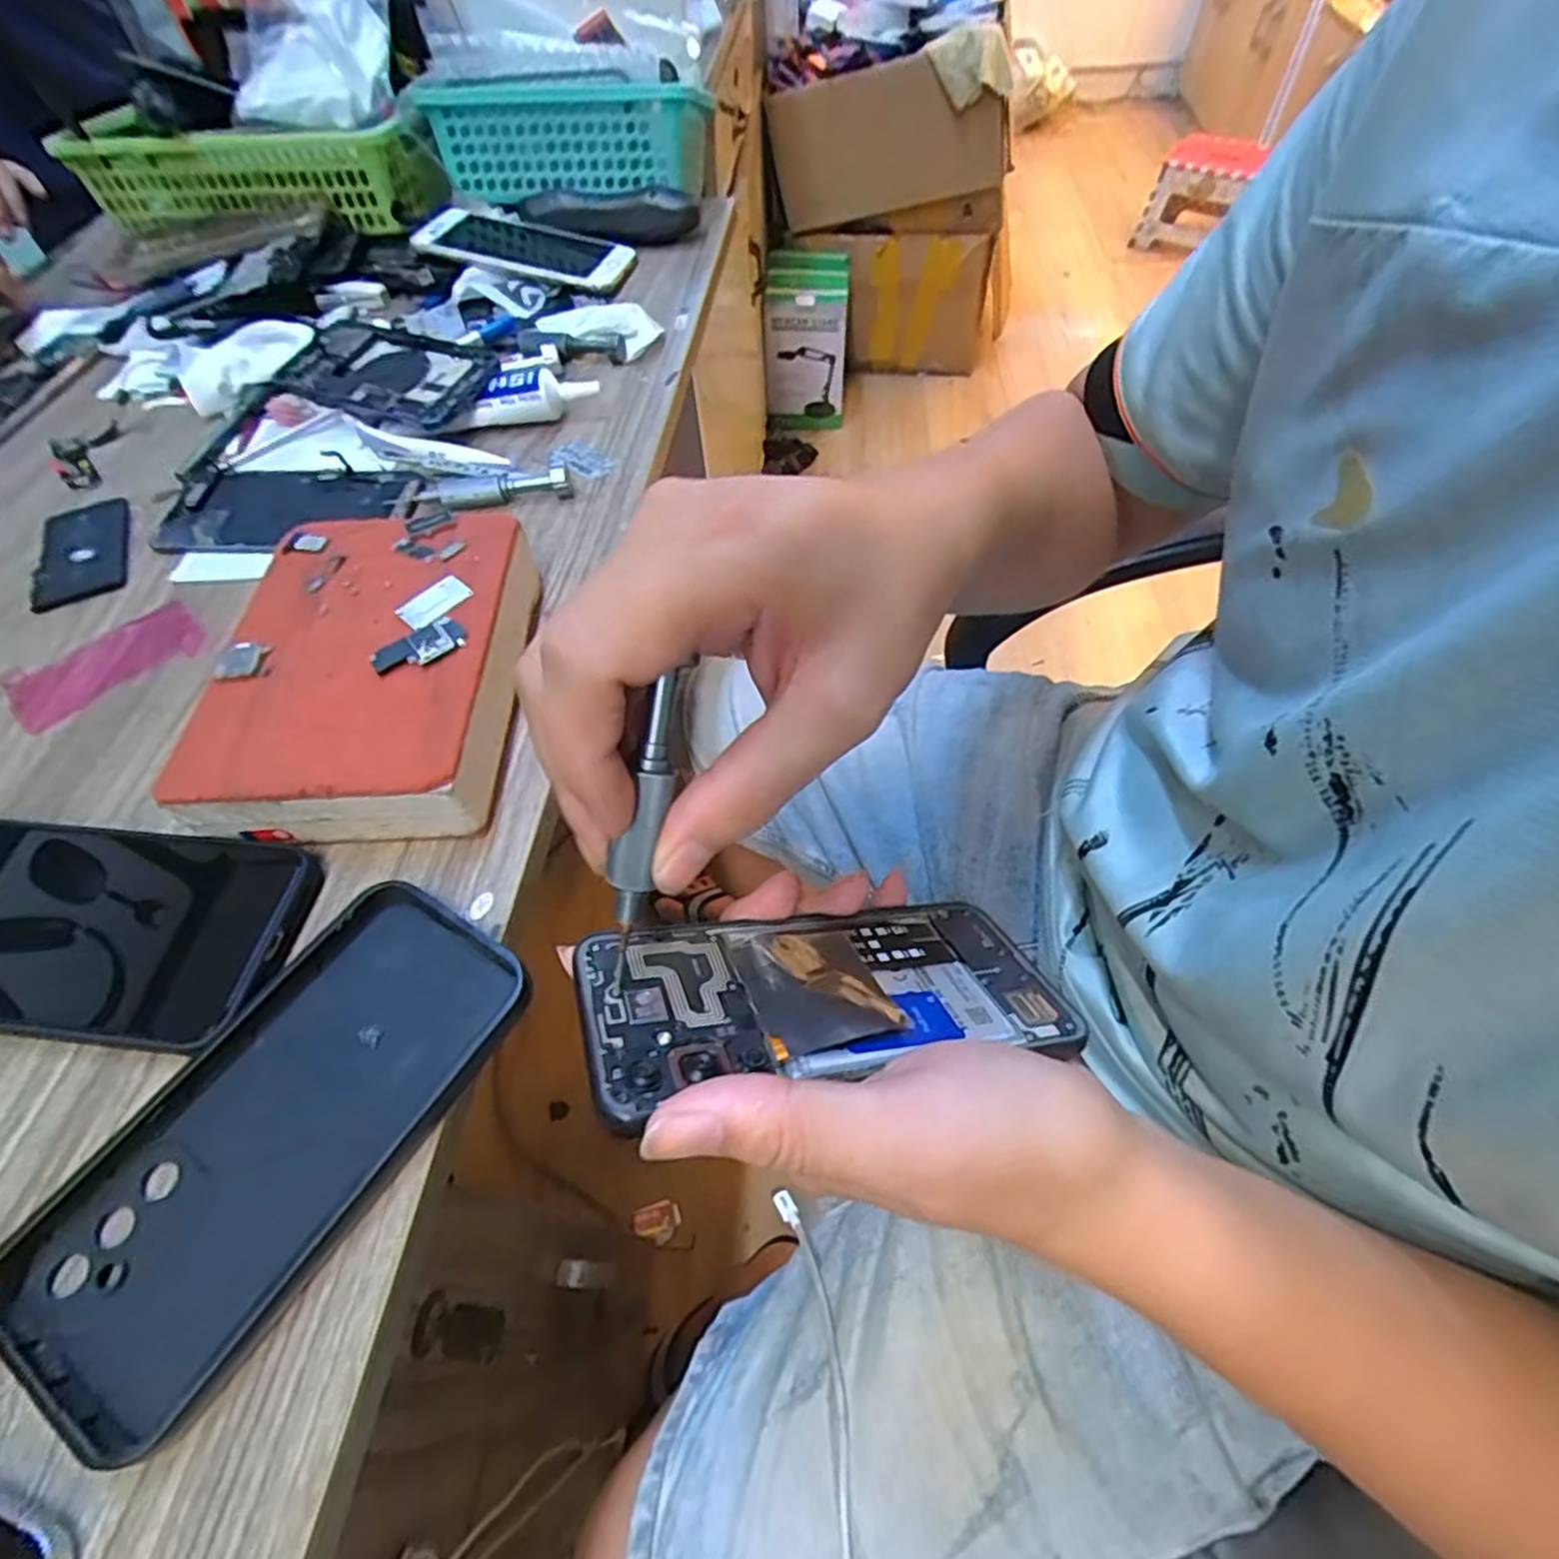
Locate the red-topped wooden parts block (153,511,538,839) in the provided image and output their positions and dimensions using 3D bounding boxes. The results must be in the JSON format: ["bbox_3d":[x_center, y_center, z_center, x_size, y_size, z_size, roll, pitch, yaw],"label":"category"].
[{"bbox_3d":[-0.178,-0.052,0.338,0.122,0.044,0.165,-4,56,-1],"label":"red-topped wooden parts block"}]

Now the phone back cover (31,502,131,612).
[{"bbox_3d":[-0.399,-0.133,0.428,0.048,0.007,0.093,-23,58,-12],"label":"phone back cover"}]

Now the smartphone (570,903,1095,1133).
[{"bbox_3d":[0.016,0.066,0.241,0.152,0.005,0.071,-1,27,-21],"label":"smartphone"}]

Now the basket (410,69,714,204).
[{"bbox_3d":[-0.173,-0.524,0.618,0.222,0.087,0.077,4,57,5],"label":"basket"}]

